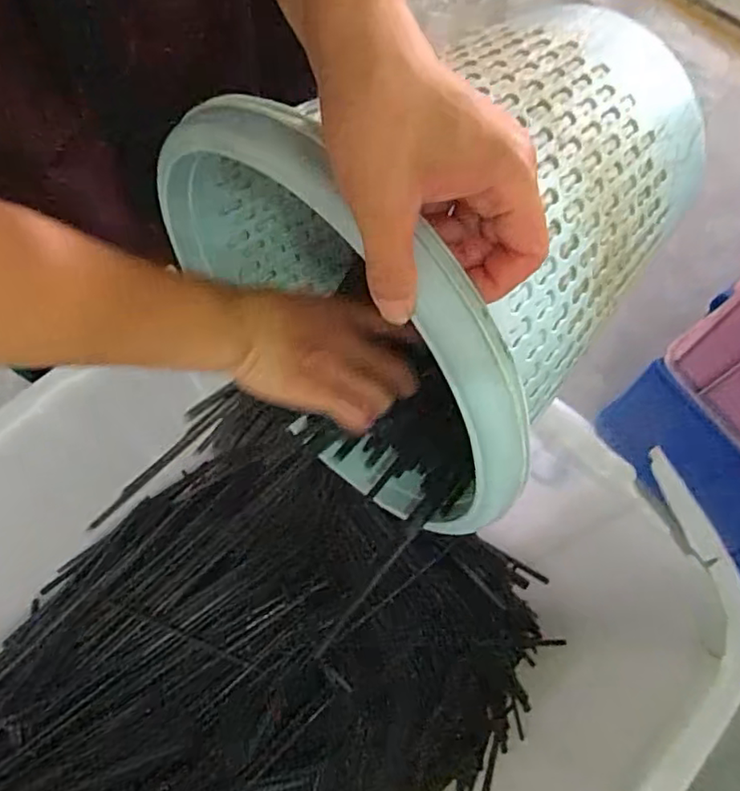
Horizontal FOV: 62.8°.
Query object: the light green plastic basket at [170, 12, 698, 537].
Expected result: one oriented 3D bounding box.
[{"bbox_3d":[0.044,-0.088,0.383,0.234,0.243,0.251,-41,74,-15],"label":"light green plastic basket"}]

